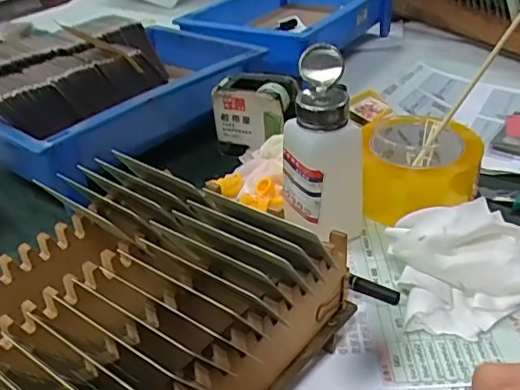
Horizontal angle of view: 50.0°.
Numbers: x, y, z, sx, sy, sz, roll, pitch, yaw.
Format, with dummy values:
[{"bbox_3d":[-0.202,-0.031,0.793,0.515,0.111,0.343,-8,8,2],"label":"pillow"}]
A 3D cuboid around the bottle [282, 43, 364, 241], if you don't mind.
[{"bbox_3d":[0.051,-0.034,0.435,0.065,0.139,0.060,-1,33,5],"label":"bottle"}]

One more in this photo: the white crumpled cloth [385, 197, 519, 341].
[{"bbox_3d":[0.161,0.047,0.388,0.137,0.065,0.083,4,33,12],"label":"white crumpled cloth"}]

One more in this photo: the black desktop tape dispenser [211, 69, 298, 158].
[{"bbox_3d":[-0.001,-0.084,0.585,0.080,0.072,0.055,13,36,24],"label":"black desktop tape dispenser"}]

